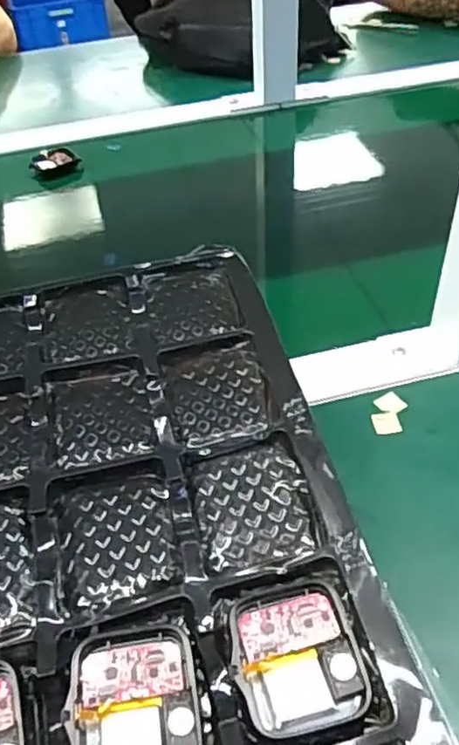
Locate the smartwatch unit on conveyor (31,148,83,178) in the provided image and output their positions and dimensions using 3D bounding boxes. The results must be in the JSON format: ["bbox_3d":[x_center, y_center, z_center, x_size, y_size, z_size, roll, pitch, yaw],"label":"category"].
[{"bbox_3d":[-0.183,-0.219,0.667,0.048,0.018,0.034,-26,48,-21],"label":"smartwatch unit on conveyor"}]

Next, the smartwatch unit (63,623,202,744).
[{"bbox_3d":[-0.028,0.099,0.192,0.036,0.015,0.042,-10,44,-5],"label":"smartwatch unit"}]

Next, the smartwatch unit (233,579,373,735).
[{"bbox_3d":[0.020,0.087,0.198,0.037,0.012,0.040,-11,44,-6],"label":"smartwatch unit"}]

